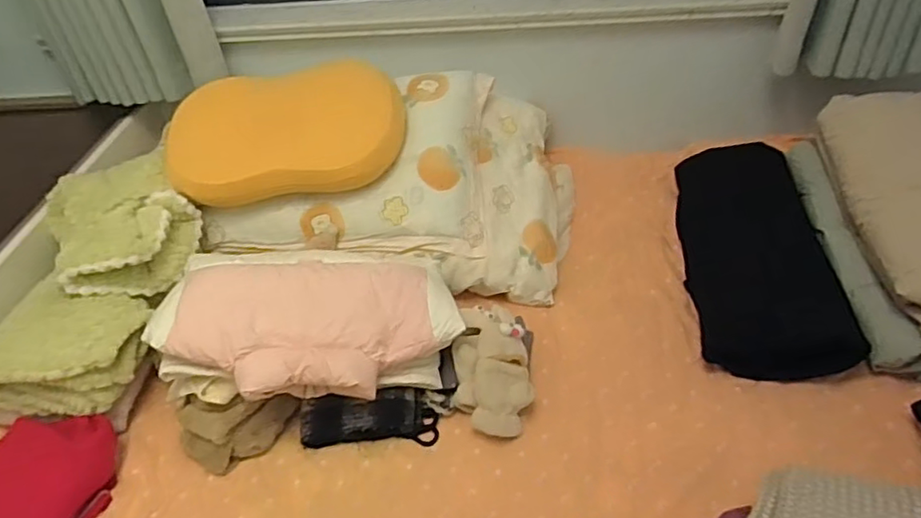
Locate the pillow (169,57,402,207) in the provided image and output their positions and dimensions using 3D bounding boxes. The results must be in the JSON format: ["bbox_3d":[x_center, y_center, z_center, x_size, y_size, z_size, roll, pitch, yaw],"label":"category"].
[{"bbox_3d":[-0.366,-0.266,1.271,0.494,0.277,0.091,-9,0,-2],"label":"pillow"}]

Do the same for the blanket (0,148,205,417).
[{"bbox_3d":[-0.695,0.025,1.152,0.282,0.153,0.531,2,61,9],"label":"blanket"}]

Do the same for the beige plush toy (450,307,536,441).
[{"bbox_3d":[0.055,0.192,1.122,0.141,0.111,0.257,-4,43,3],"label":"beige plush toy"}]

